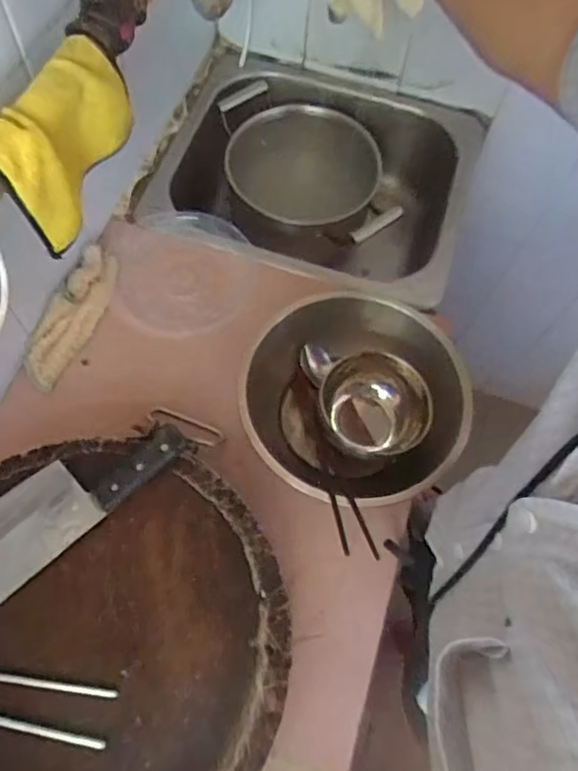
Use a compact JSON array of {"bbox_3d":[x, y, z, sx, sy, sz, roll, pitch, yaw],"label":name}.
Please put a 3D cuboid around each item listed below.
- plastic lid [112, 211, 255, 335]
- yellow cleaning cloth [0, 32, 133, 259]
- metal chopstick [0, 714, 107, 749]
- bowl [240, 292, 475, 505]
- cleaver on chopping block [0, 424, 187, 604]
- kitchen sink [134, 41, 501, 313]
[{"bbox_3d":[-0.129,-0.138,0.721,0.159,0.024,0.155,1,66,-3],"label":"plastic lid"},{"bbox_3d":[-0.201,-0.207,0.486,0.084,0.096,0.151,22,66,6],"label":"yellow cleaning cloth"},{"bbox_3d":[-0.240,0.273,0.486,0.181,0.013,0.008,13,66,2],"label":"metal chopstick"},{"bbox_3d":[0.062,0.020,0.627,0.212,0.098,0.223,1,66,-3],"label":"bowl"},{"bbox_3d":[-0.224,0.116,0.546,0.267,0.021,0.076,-39,74,-18],"label":"cleaver on chopping block"},{"bbox_3d":[0.034,-0.265,0.879,0.409,0.193,0.342,20,66,5],"label":"kitchen sink"}]

